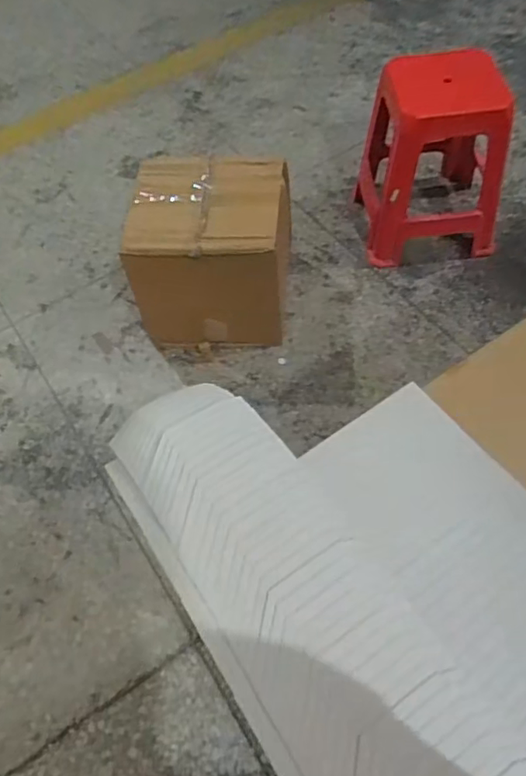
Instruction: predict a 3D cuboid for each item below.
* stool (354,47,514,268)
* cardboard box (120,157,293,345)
[{"bbox_3d":[0.497,-0.658,1.688,0.390,0.490,0.417,-5,59,2],"label":"stool"},{"bbox_3d":[-0.126,-0.373,1.592,0.408,0.319,0.410,1,57,6],"label":"cardboard box"}]

